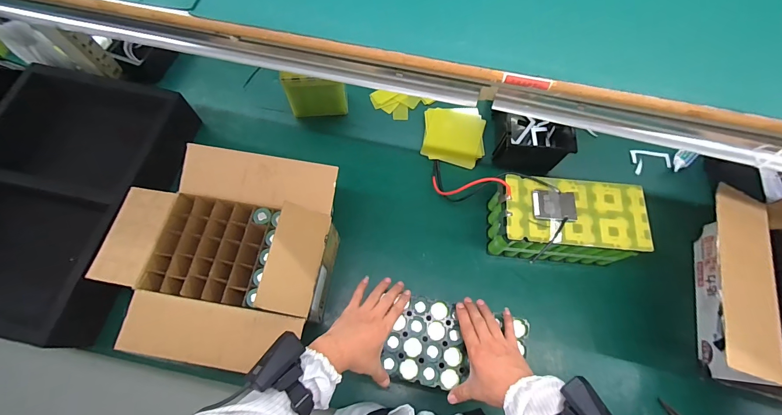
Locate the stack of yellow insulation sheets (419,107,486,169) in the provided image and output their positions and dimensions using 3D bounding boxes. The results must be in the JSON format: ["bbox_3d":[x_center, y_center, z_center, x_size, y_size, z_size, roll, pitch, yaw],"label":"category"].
[{"bbox_3d":[0.160,-0.182,0.873,0.152,0.030,0.151,9,70,2],"label":"stack of yellow insulation sheets"}]

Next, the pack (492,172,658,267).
[{"bbox_3d":[0.358,0.033,0.736,0.275,0.154,0.135,6,69,1],"label":"pack"}]

